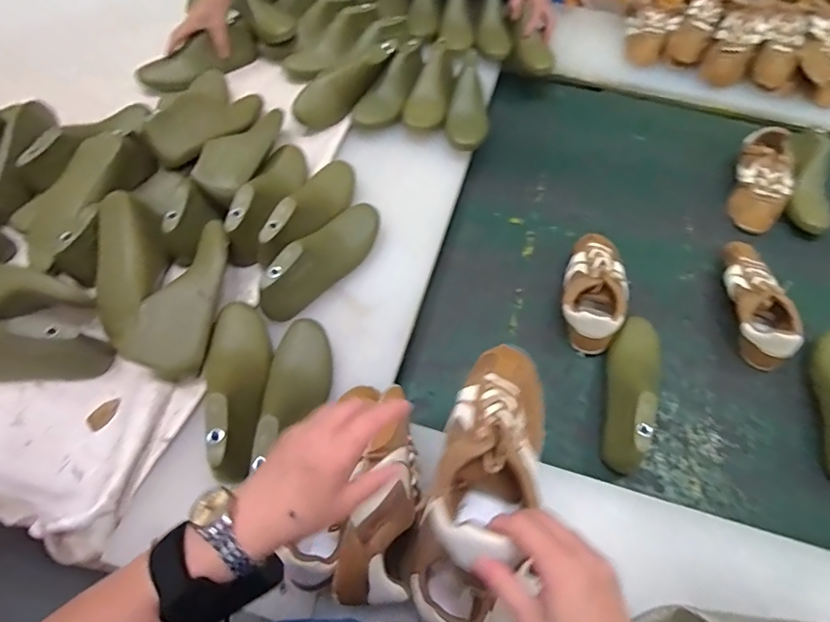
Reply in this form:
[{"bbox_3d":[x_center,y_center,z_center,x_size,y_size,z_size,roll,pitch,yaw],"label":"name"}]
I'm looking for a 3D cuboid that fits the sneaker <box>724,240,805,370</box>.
[{"bbox_3d":[0.535,-0.026,0.754,0.080,0.064,0.233,5,60,2],"label":"sneaker"}]

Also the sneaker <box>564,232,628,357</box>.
[{"bbox_3d":[0.286,-0.042,0.756,0.096,0.068,0.225,17,61,9],"label":"sneaker"}]

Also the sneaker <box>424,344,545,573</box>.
[{"bbox_3d":[0.072,0.116,0.425,0.086,0.067,0.209,20,44,10],"label":"sneaker"}]

